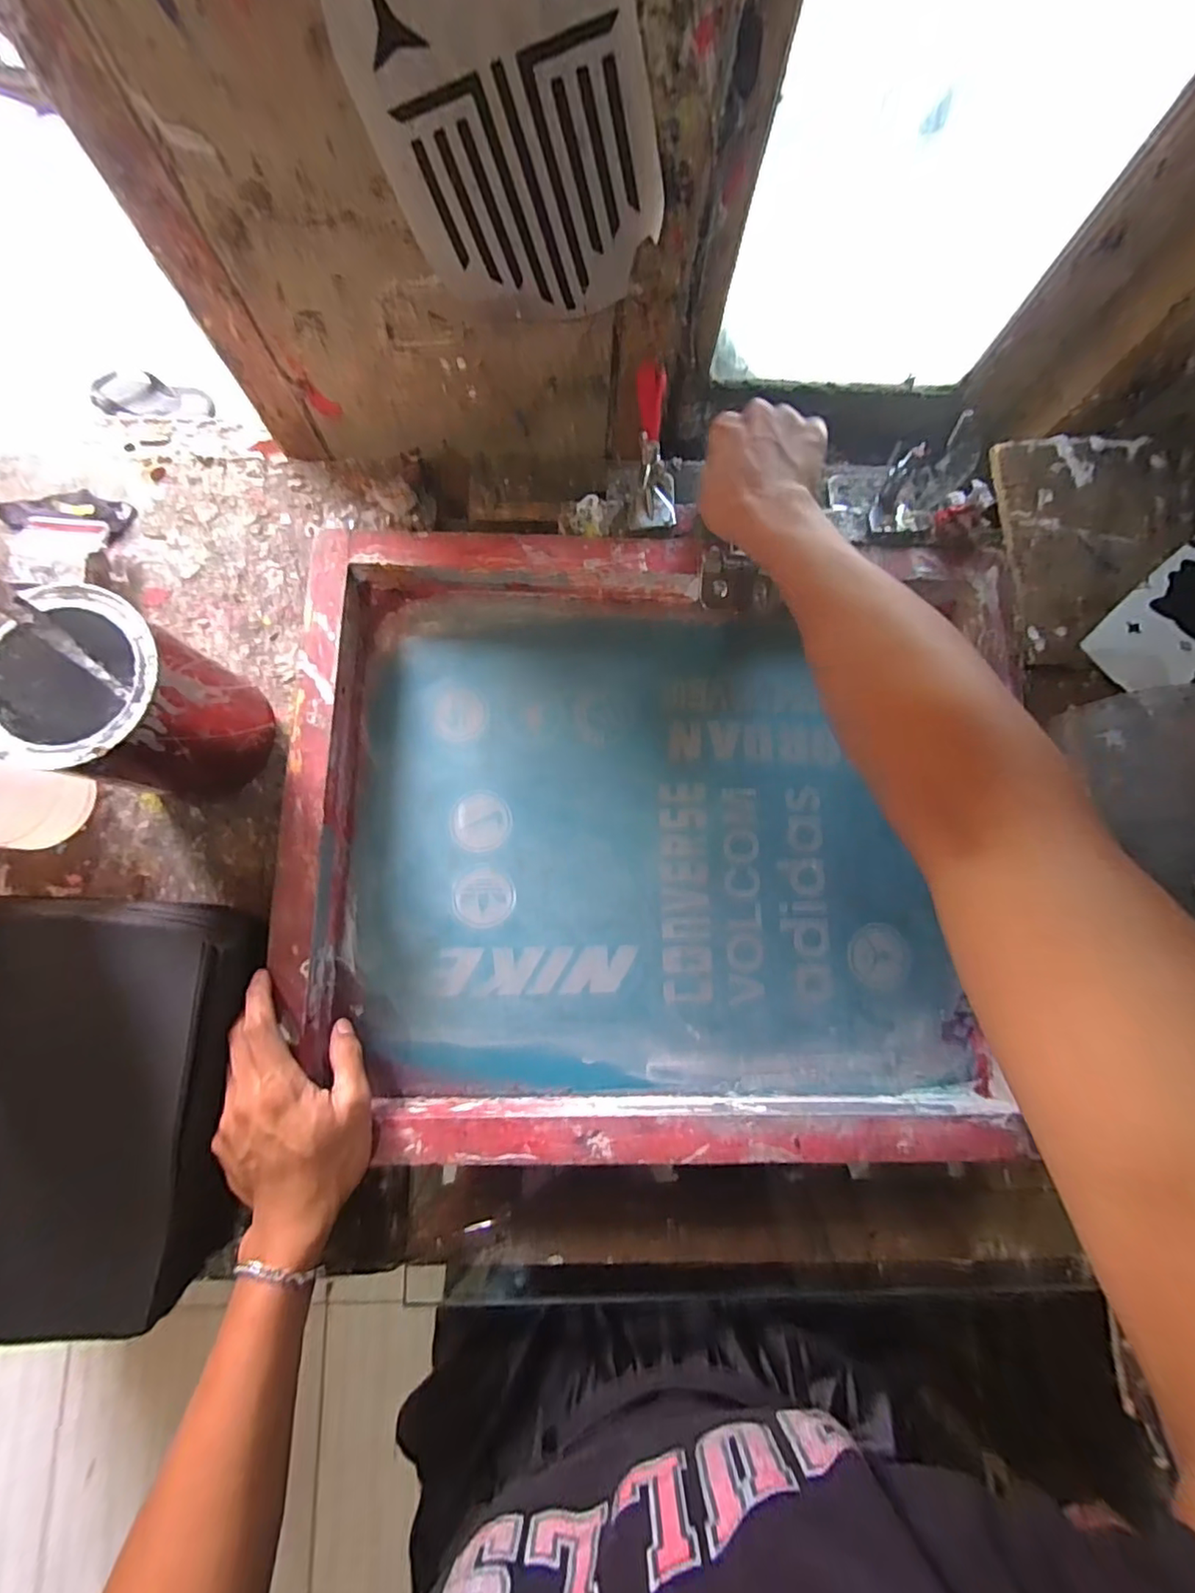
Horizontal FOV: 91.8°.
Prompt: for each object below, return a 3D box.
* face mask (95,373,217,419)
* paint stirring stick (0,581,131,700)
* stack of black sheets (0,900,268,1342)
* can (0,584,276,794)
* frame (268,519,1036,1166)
[{"bbox_3d":[-0.948,-0.829,1.221,0.219,0.047,0.111,6,79,0],"label":"face mask"},{"bbox_3d":[-0.335,-0.096,0.361,0.012,0.100,0.015,-26,59,-6],"label":"paint stirring stick"},{"bbox_3d":[-0.407,0.192,0.368,0.324,0.051,0.239,2,80,-1],"label":"stack of black sheets"},{"bbox_3d":[-0.312,-0.060,0.401,0.110,0.140,0.104,0,80,-2],"label":"can"},{"bbox_3d":[0.059,0.025,0.447,0.559,0.046,0.456,1,80,-2],"label":"frame"}]

